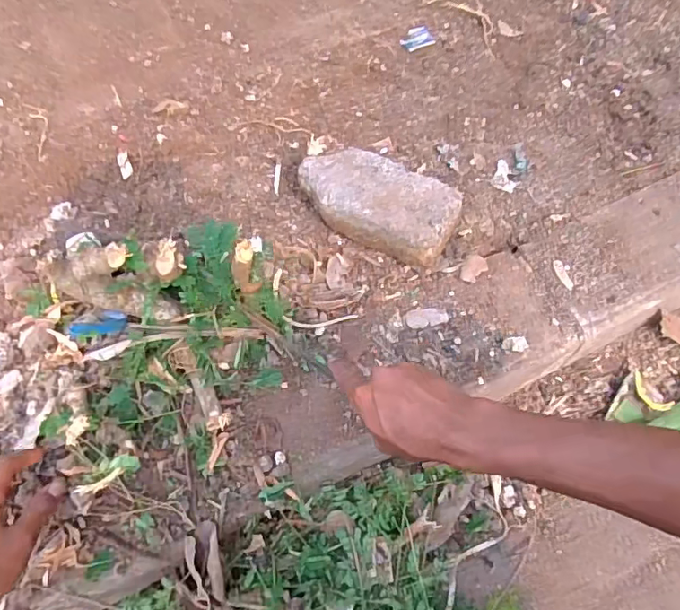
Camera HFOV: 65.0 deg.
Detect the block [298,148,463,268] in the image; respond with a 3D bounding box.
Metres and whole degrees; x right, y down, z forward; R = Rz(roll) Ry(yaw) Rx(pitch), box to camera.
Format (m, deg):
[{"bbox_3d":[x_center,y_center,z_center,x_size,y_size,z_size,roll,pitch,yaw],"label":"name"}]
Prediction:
[{"bbox_3d":[0.044,-0.128,0.672,0.206,0.067,0.103,30,64,13],"label":"block"}]

